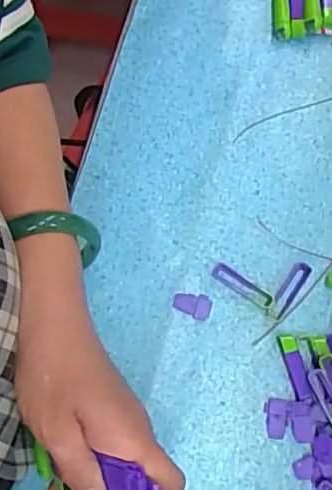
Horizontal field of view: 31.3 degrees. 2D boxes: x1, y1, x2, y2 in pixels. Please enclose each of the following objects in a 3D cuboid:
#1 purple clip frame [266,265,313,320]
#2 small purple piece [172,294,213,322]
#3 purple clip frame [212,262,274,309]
[{"bbox_3d":[0.087,0.033,0.419,0.013,0.004,0.046,34,80,6],"label":"purple clip frame"},{"bbox_3d":[0.019,0.042,0.423,0.027,0.004,0.018,19,79,3],"label":"small purple piece"},{"bbox_3d":[0.055,0.028,0.418,0.047,0.004,0.013,32,80,6],"label":"purple clip frame"}]

